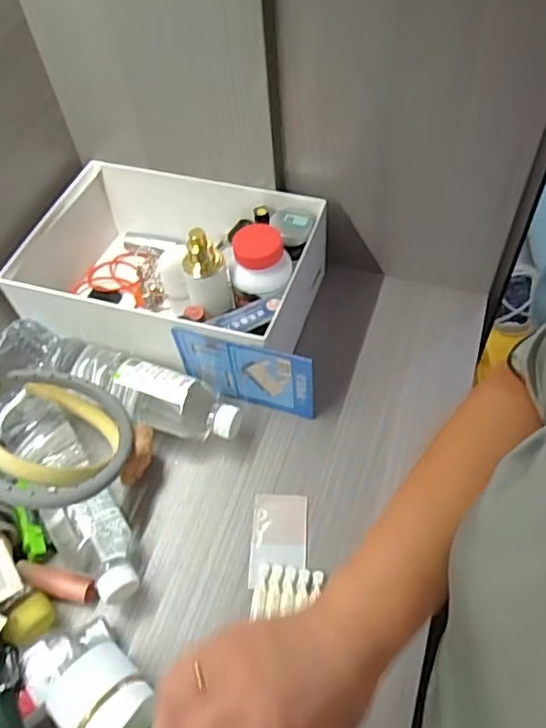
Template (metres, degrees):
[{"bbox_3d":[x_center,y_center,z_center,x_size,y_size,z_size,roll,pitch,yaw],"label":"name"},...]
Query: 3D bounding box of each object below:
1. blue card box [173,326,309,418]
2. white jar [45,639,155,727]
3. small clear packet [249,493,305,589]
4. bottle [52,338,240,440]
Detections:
[{"bbox_3d":[-0.027,0.012,0.585,0.138,0.105,0.009,13,57,14],"label":"blue card box"},{"bbox_3d":[-0.126,0.254,0.442,0.073,0.047,0.062,36,65,25],"label":"white jar"},{"bbox_3d":[0.006,0.159,0.541,0.050,0.004,0.081,0,55,5],"label":"small clear packet"},{"bbox_3d":[-0.134,0.026,0.609,0.215,0.056,0.063,18,58,16],"label":"bottle"}]

